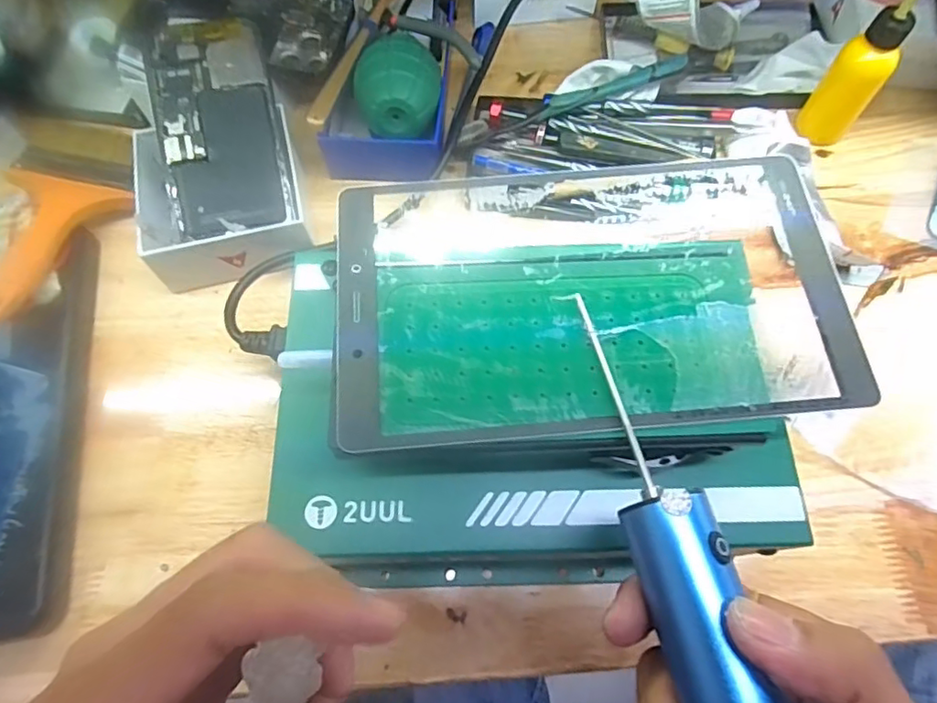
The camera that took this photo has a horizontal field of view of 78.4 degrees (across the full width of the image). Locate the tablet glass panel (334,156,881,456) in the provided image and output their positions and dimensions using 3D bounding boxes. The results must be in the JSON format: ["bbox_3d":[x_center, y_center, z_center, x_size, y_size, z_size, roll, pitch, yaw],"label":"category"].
[{"bbox_3d":[0.048,-0.025,0.235,0.201,0.005,0.117,-5,68,-1],"label":"tablet glass panel"}]

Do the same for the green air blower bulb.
[{"bbox_3d":[-0.049,-0.183,0.400,0.058,0.046,0.066,-10,68,-3],"label":"green air blower bulb"}]

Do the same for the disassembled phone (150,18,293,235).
[{"bbox_3d":[-0.169,-0.155,0.393,0.076,0.007,0.142,-8,94,-8],"label":"disassembled phone"}]

